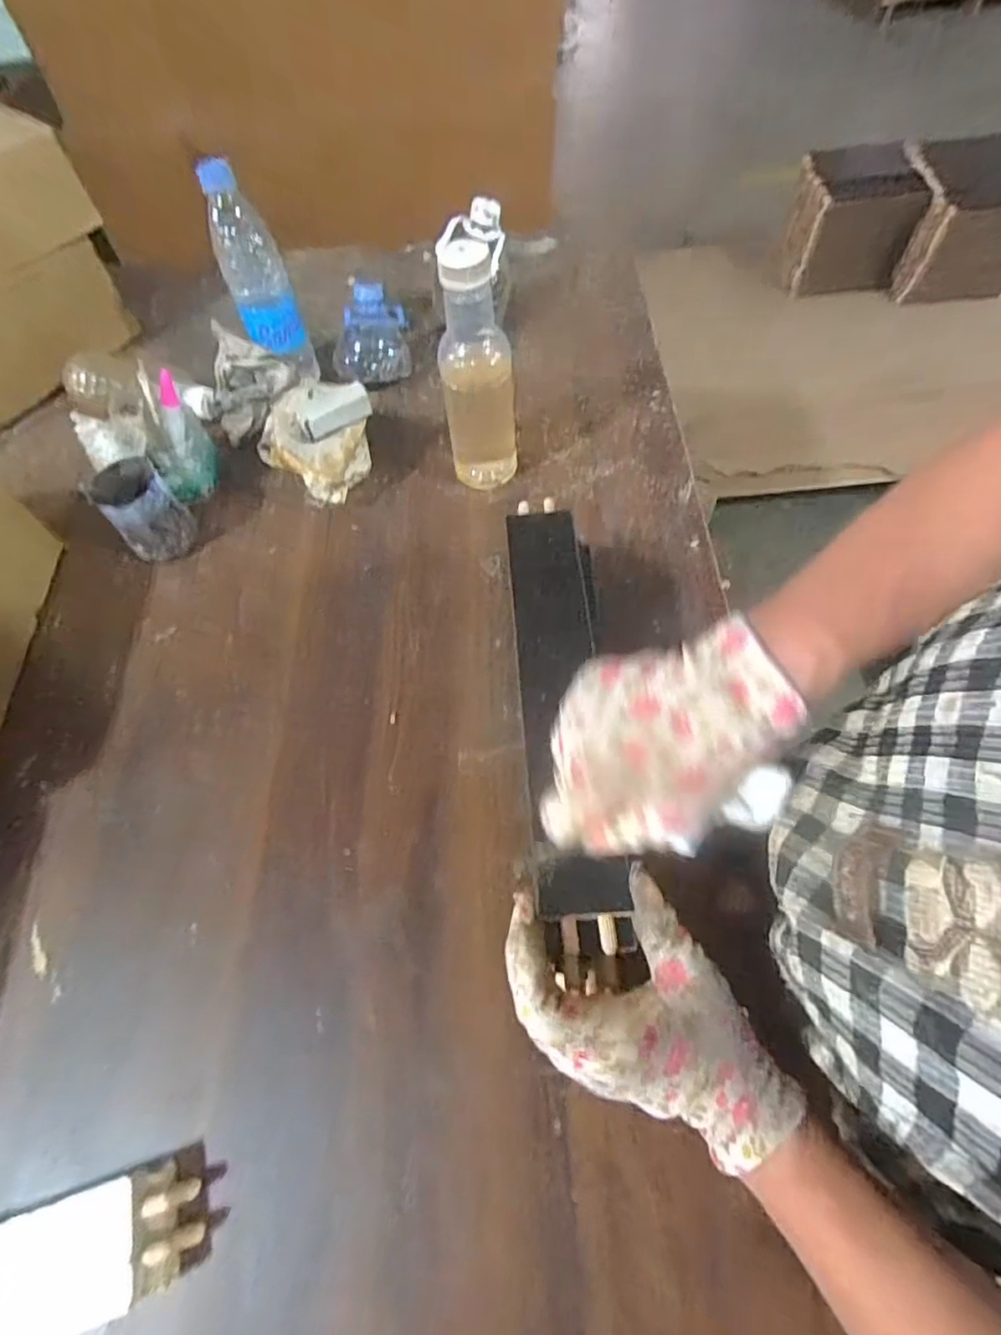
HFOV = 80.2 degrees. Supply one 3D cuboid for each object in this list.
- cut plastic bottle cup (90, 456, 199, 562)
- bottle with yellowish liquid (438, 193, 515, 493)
[{"bbox_3d":[-0.340,-0.149,0.573,0.063,0.081,0.065,-1,60,3],"label":"cut plastic bottle cup"},{"bbox_3d":[-0.021,-0.269,0.540,0.065,0.218,0.063,-4,60,1],"label":"bottle with yellowish liquid"}]

